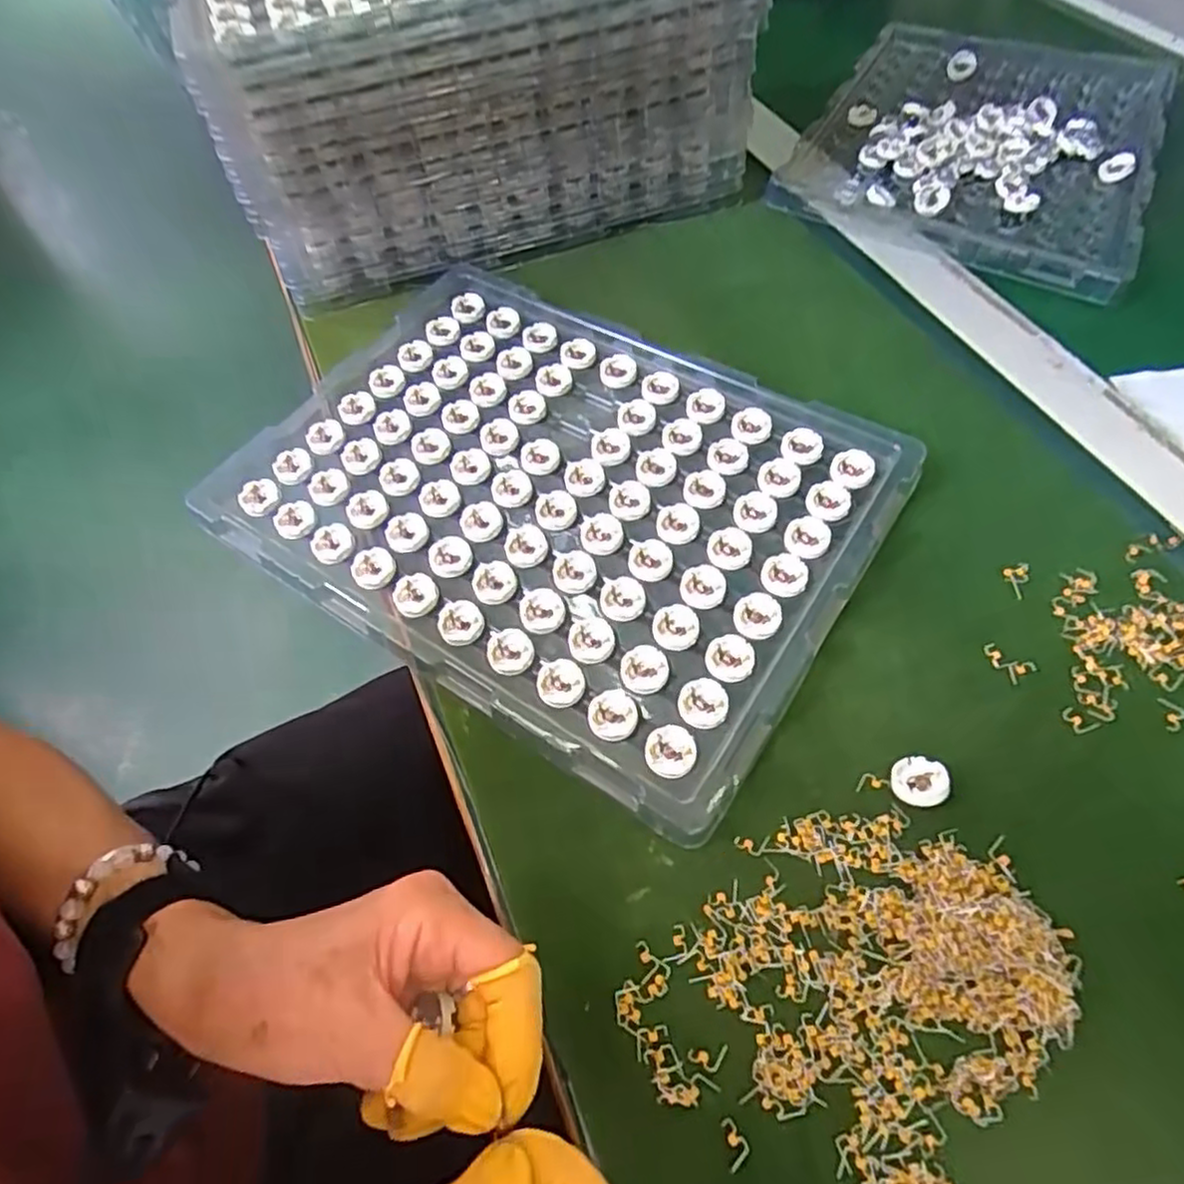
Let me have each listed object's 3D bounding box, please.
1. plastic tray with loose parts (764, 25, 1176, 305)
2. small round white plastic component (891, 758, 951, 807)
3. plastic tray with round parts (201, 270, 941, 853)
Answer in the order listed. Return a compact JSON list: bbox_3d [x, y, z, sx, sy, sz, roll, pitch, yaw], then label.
[{"bbox_3d":[0.333,-0.393,0.587,0.256,0.017,0.388,26,63,17],"label":"plastic tray with loose parts"},{"bbox_3d":[0.144,0.084,0.312,0.023,0.007,0.023,-15,43,15],"label":"small round white plastic component"},{"bbox_3d":[-0.026,-0.065,0.407,0.353,0.013,0.251,30,64,19],"label":"plastic tray with round parts"}]

